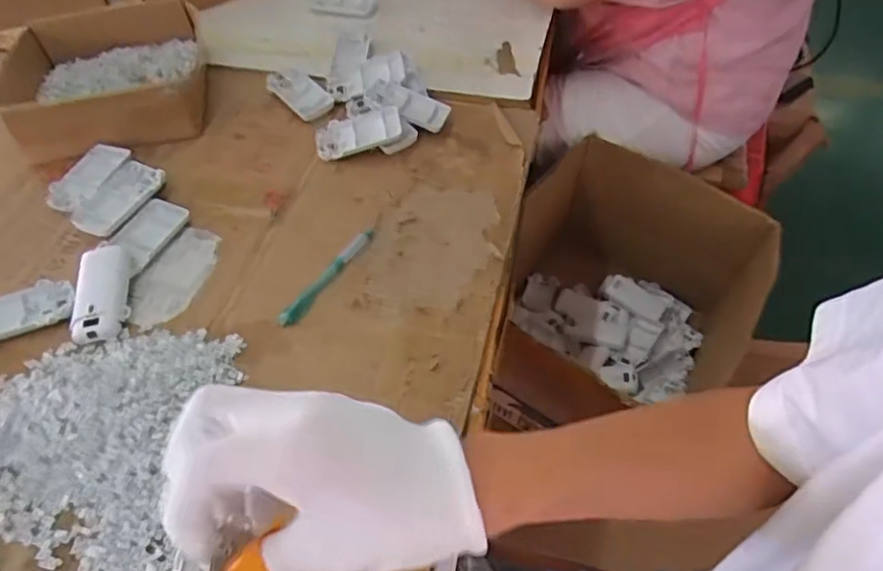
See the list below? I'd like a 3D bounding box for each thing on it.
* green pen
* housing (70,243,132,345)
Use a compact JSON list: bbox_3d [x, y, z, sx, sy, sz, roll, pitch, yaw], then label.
[{"bbox_3d":[-0.105,-0.008,0.592,0.017,0.013,0.128,24,55,21],"label":"green pen"},{"bbox_3d":[-0.301,0.007,0.566,0.043,0.026,0.092,-8,50,-5],"label":"housing"}]

